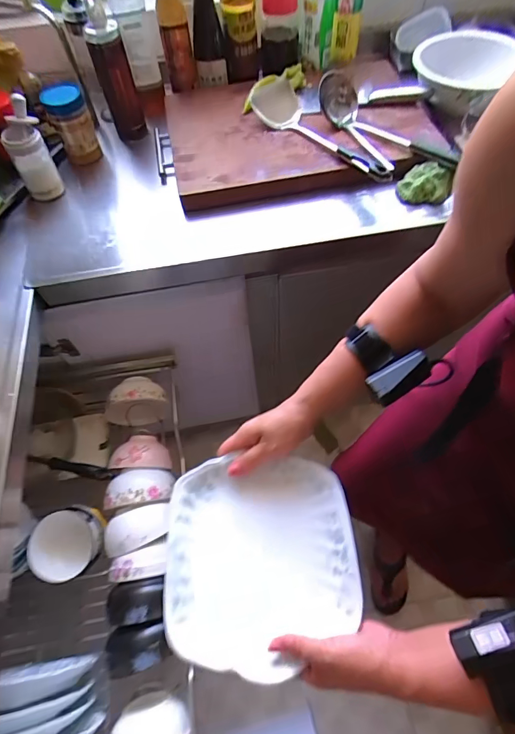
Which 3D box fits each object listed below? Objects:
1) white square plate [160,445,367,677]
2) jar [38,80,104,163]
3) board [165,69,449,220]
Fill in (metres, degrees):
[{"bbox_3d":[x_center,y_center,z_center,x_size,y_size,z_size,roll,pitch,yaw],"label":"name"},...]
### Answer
[{"bbox_3d":[0.004,0.203,0.452,0.195,0.033,0.203,-4,60,1],"label":"white square plate"},{"bbox_3d":[-0.343,-0.451,0.776,0.068,0.119,0.062,-1,60,2],"label":"jar"},{"bbox_3d":[0.072,-0.456,0.794,0.467,0.053,0.315,-10,61,-3],"label":"board"}]

